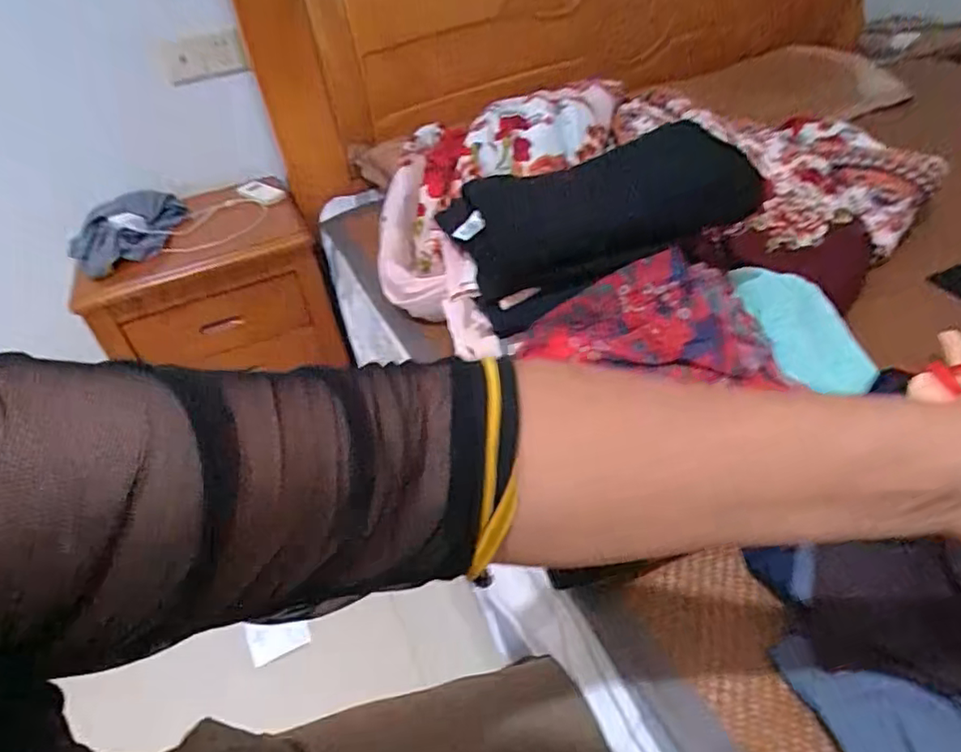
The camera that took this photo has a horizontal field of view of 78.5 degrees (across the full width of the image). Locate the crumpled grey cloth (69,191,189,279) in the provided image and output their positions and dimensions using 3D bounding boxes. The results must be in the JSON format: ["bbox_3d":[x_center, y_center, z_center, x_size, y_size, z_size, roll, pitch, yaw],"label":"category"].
[{"bbox_3d":[-0.843,-0.356,1.412,0.205,0.091,0.272,-10,42,-4],"label":"crumpled grey cloth"}]

